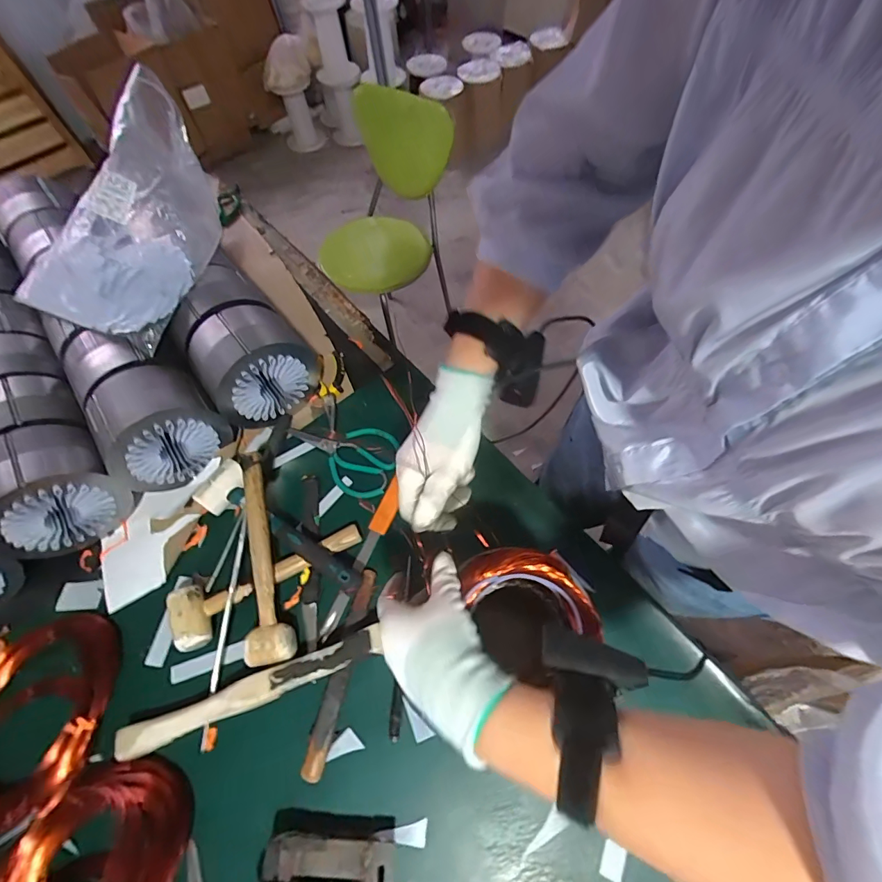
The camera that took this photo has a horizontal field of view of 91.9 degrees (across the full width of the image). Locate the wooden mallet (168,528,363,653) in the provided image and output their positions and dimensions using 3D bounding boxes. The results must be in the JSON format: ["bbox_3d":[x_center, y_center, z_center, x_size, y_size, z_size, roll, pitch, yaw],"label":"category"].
[{"bbox_3d":[-0.230,0.184,0.580,0.256,0.041,0.077,-26,65,-10],"label":"wooden mallet"}]

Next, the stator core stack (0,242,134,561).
[{"bbox_3d":[-0.727,-0.130,0.714,0.159,0.149,0.700,-35,66,-14],"label":"stator core stack"}]

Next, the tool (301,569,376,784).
[{"bbox_3d":[-0.123,0.281,0.532,0.025,0.030,0.234,11,64,9],"label":"tool"}]

